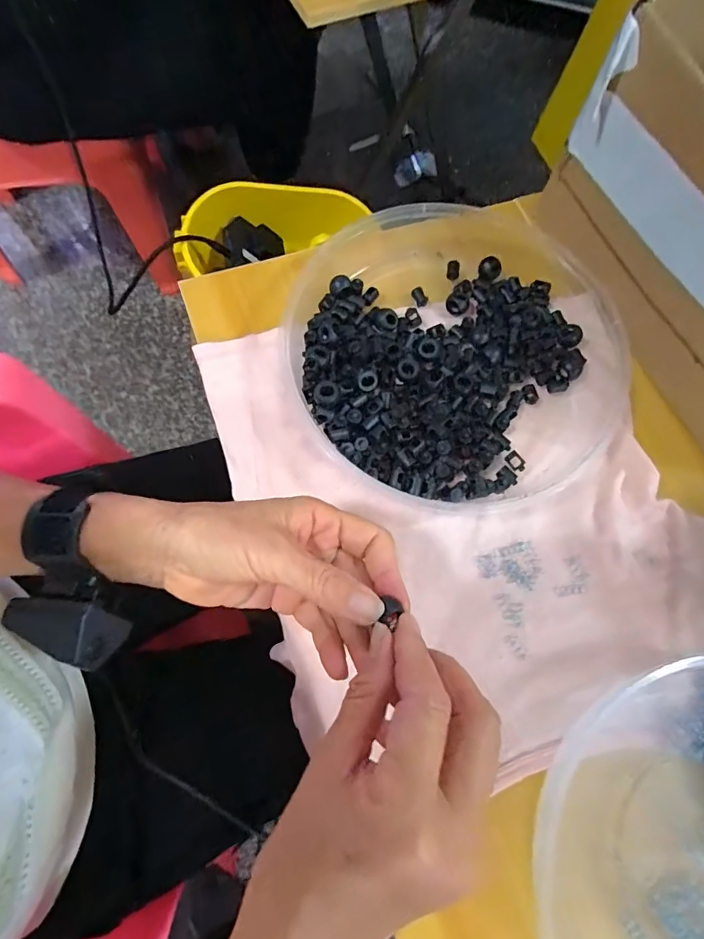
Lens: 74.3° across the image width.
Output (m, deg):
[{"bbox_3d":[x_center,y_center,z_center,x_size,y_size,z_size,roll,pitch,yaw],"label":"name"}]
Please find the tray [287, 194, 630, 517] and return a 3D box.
[{"bbox_3d":[0.080,-0.090,0.336,0.240,0.031,0.228,2,74,-6],"label":"tray"}]

